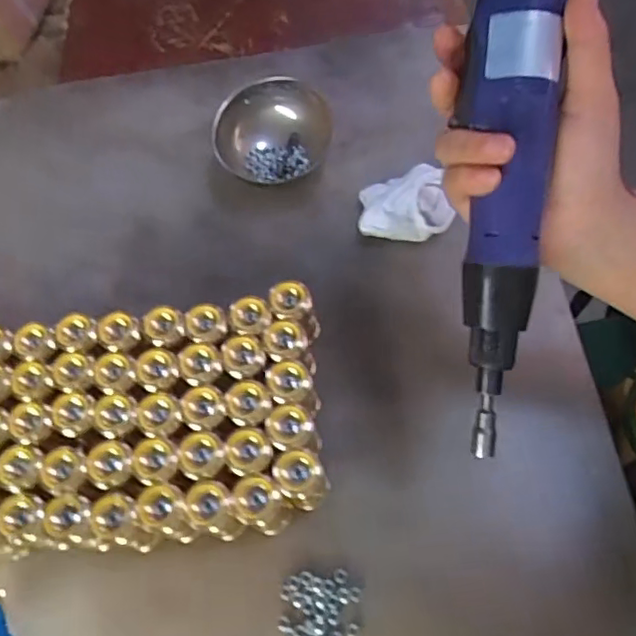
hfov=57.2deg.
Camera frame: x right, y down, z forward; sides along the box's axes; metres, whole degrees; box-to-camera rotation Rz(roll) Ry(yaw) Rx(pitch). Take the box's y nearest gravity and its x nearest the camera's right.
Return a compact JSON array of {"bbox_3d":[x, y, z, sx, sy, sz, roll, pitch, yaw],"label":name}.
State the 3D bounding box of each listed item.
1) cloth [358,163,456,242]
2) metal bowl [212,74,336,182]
[{"bbox_3d":[0.077,-0.098,0.513,0.078,0.041,0.059,7,65,7],"label":"cloth"},{"bbox_3d":[-0.040,-0.174,0.554,0.094,0.063,0.088,-1,65,3],"label":"metal bowl"}]

